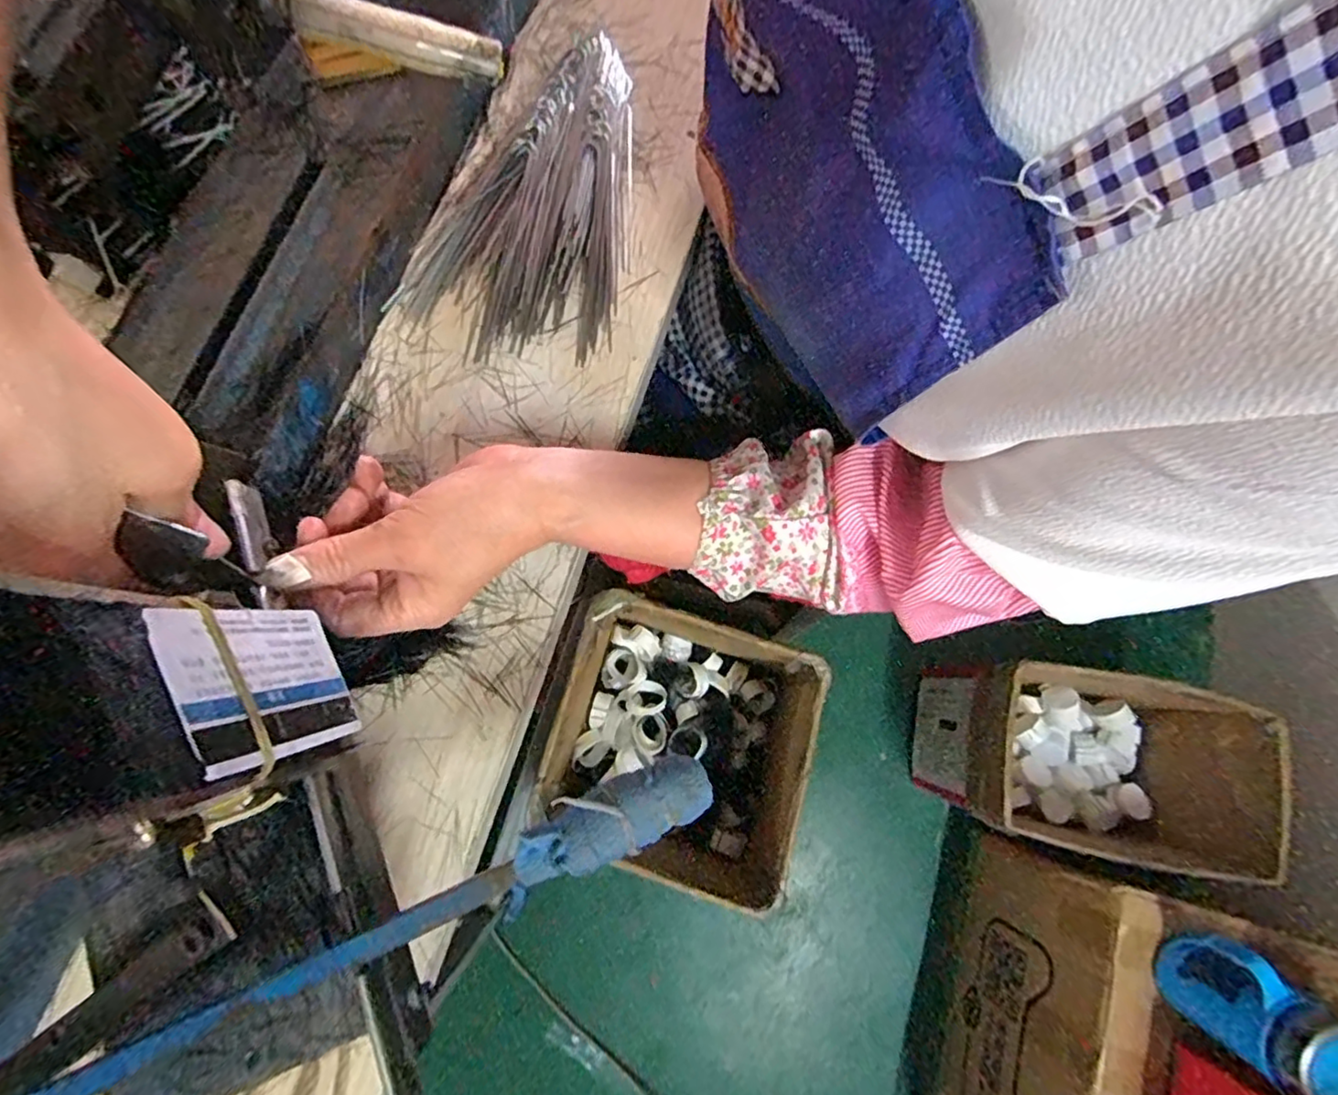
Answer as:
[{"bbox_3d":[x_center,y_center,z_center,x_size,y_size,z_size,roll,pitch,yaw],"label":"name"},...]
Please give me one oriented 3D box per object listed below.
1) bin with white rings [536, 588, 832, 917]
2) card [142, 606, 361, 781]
[{"bbox_3d":[0.013,0.250,0.839,0.306,0.303,0.324,18,77,3],"label":"bin with white rings"},{"bbox_3d":[-0.140,0.046,0.217,0.004,0.081,0.054,-27,83,-1],"label":"card"}]

